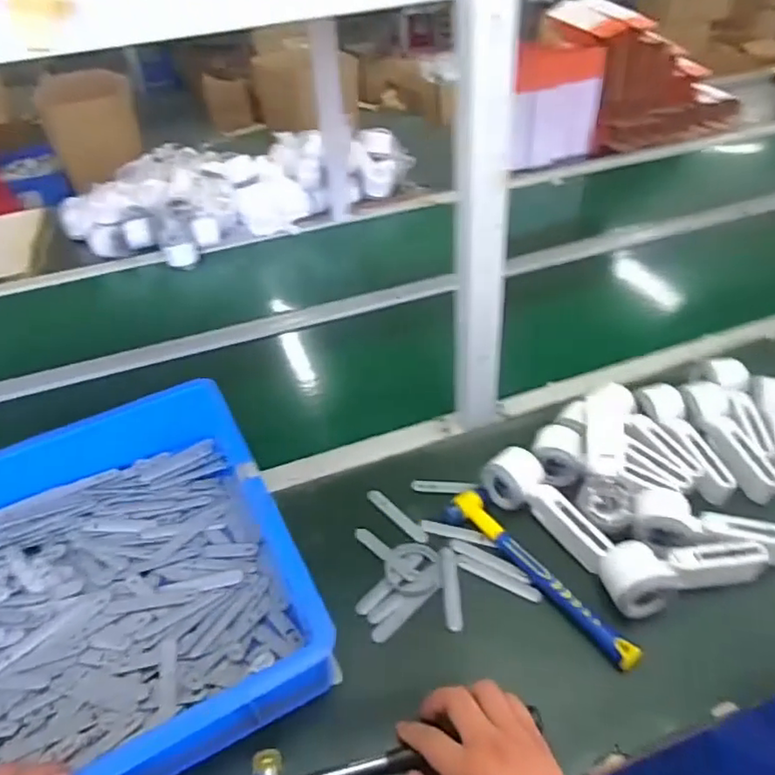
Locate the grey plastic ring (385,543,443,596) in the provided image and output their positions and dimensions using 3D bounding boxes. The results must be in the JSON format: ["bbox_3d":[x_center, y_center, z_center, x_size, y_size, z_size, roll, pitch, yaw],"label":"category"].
[{"bbox_3d":[0.029,0.196,0.660,0.062,0.010,0.063,-3,41,2],"label":"grey plastic ring"}]

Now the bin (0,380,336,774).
[{"bbox_3d":[-0.404,0.233,0.590,0.593,0.087,0.428,-22,43,-19],"label":"bin"}]

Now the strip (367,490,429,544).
[{"bbox_3d":[0.012,0.153,0.718,0.015,0.006,0.097,-33,48,-29],"label":"strip"}]

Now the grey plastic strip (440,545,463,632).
[{"bbox_3d":[0.068,0.212,0.644,0.018,0.004,0.099,-3,41,2],"label":"grey plastic strip"}]

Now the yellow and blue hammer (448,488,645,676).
[{"bbox_3d":[0.161,0.193,0.640,0.052,0.022,0.244,-29,46,-26],"label":"yellow and blue hammer"}]

